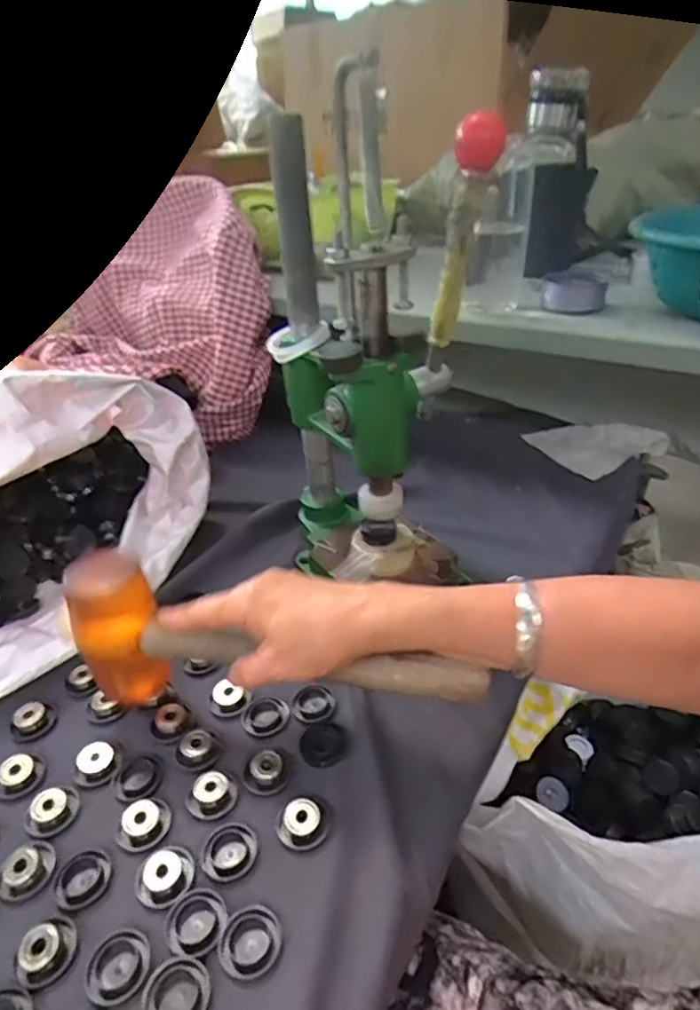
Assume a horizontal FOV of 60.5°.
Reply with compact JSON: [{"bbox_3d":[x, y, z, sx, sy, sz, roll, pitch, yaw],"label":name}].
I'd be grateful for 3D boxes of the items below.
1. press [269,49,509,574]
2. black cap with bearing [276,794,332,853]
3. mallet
[{"bbox_3d":[0.018,-0.115,0.521,0.143,0.382,0.134,-12,34,-13],"label":"press"},{"bbox_3d":[-0.030,0.203,0.390,0.033,0.012,0.036,-2,33,1],"label":"black cap with bearing"},{"bbox_3d":[-0.056,0.109,0.414,0.284,0.105,0.046,10,35,10],"label":"mallet"}]

